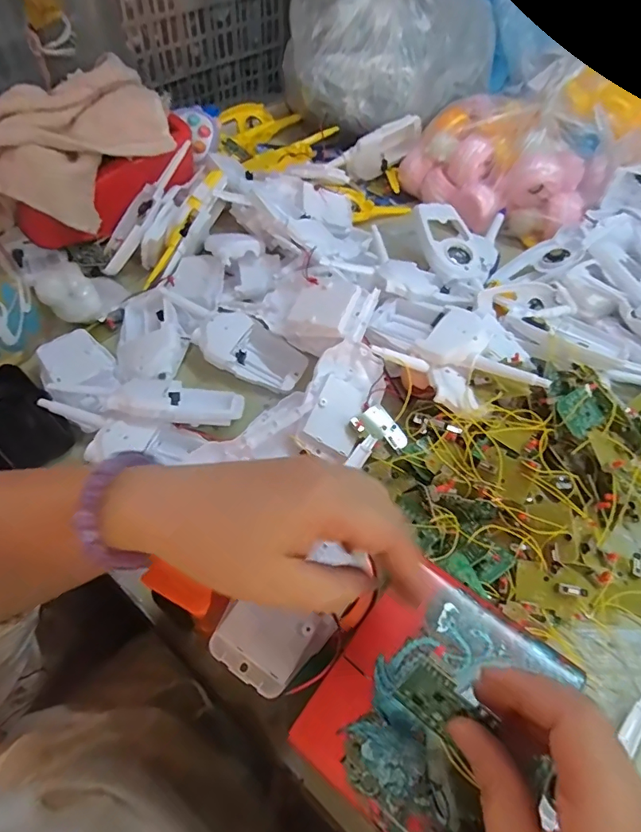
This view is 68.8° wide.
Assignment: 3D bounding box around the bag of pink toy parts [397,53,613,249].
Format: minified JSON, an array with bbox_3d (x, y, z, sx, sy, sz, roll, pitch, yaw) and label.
[{"bbox_3d":[0.246,-0.336,0.589,0.187,0.136,0.226,-30,62,-22],"label":"bag of pink toy parts"}]

